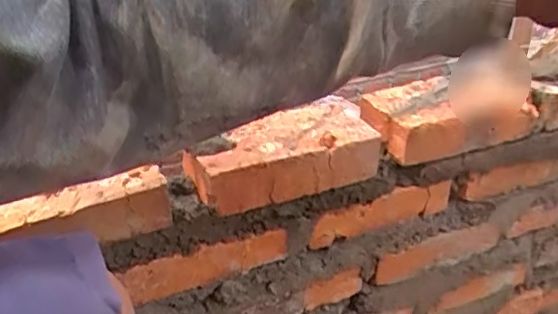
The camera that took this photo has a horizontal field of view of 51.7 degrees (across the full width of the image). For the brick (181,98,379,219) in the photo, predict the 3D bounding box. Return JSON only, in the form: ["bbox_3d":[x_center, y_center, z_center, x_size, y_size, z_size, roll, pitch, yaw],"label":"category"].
[{"bbox_3d":[0.003,-0.005,0.532,0.180,0.046,0.090,-14,32,-20],"label":"brick"}]

